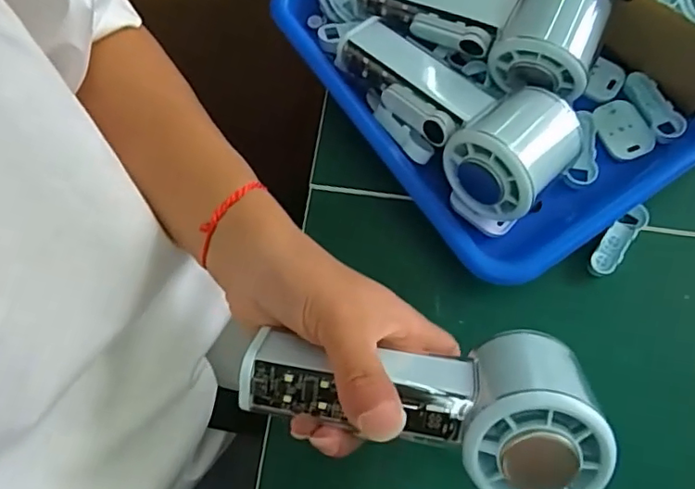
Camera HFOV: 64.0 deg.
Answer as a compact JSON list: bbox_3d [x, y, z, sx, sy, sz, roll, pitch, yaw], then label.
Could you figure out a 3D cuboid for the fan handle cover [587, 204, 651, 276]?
[{"bbox_3d":[0.159,-0.003,0.327,0.016,0.007,0.050,36,75,13],"label":"fan handle cover"}]

